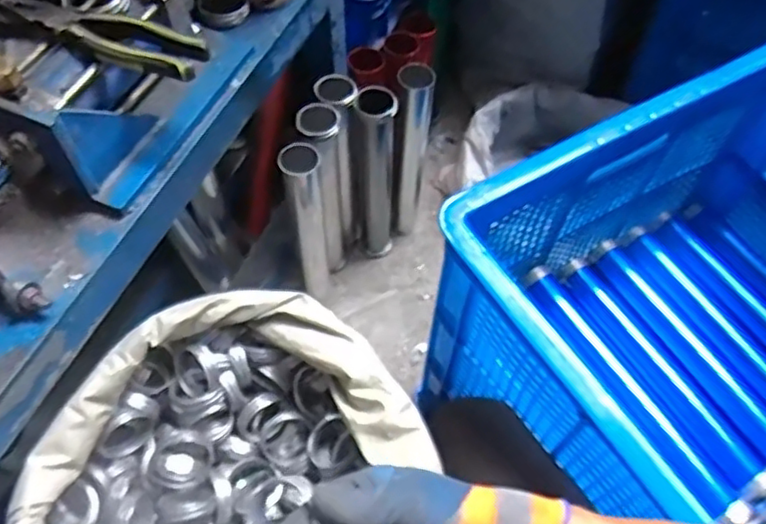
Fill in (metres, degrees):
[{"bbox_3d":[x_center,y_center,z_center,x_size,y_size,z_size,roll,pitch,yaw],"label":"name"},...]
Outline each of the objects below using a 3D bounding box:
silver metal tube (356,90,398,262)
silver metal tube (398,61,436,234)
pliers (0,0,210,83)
[{"bbox_3d":[-0.012,-0.127,1.020,0.067,0.339,0.054,0,59,-2],"label":"silver metal tube"},{"bbox_3d":[0.043,-0.167,1.030,0.053,0.332,0.053,9,59,3],"label":"silver metal tube"},{"bbox_3d":[-0.249,-0.201,0.577,0.186,0.025,0.046,18,60,9],"label":"pliers"}]

